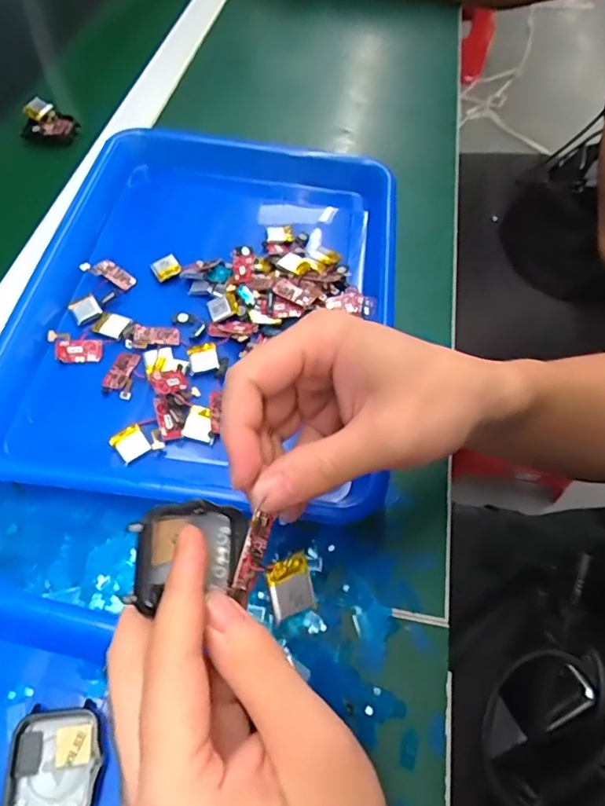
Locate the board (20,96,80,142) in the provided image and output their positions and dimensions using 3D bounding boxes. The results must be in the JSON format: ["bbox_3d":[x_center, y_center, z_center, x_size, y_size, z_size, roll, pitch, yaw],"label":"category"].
[{"bbox_3d":[-0.241,-0.266,0.497,0.057,0.017,0.037,23,59,10],"label":"board"}]

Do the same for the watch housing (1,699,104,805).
[{"bbox_3d":[-0.110,0.162,0.232,0.039,0.010,0.046,-4,59,-7],"label":"watch housing"}]

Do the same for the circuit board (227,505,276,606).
[{"bbox_3d":[-0.020,0.058,0.198,0.005,0.012,0.031,5,69,35],"label":"circuit board"}]

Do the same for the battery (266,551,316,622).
[{"bbox_3d":[-0.004,0.072,0.206,0.018,0.004,0.021,-16,91,-27],"label":"battery"}]

